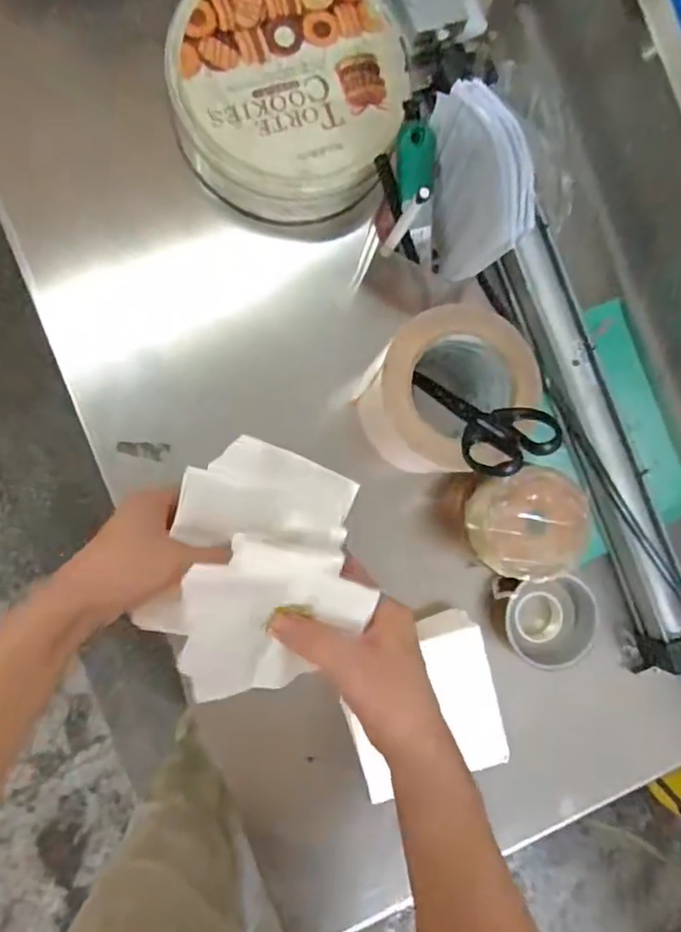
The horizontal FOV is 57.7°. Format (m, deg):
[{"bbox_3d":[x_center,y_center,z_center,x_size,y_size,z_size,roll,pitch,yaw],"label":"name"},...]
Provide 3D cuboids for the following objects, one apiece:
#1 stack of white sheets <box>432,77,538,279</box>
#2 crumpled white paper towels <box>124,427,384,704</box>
[{"bbox_3d":[0.092,-0.192,0.449,0.032,0.139,0.107,-17,91,-8],"label":"stack of white sheets"},{"bbox_3d":[-0.049,0.073,0.421,0.121,0.084,0.167,4,88,-8],"label":"crumpled white paper towels"}]

